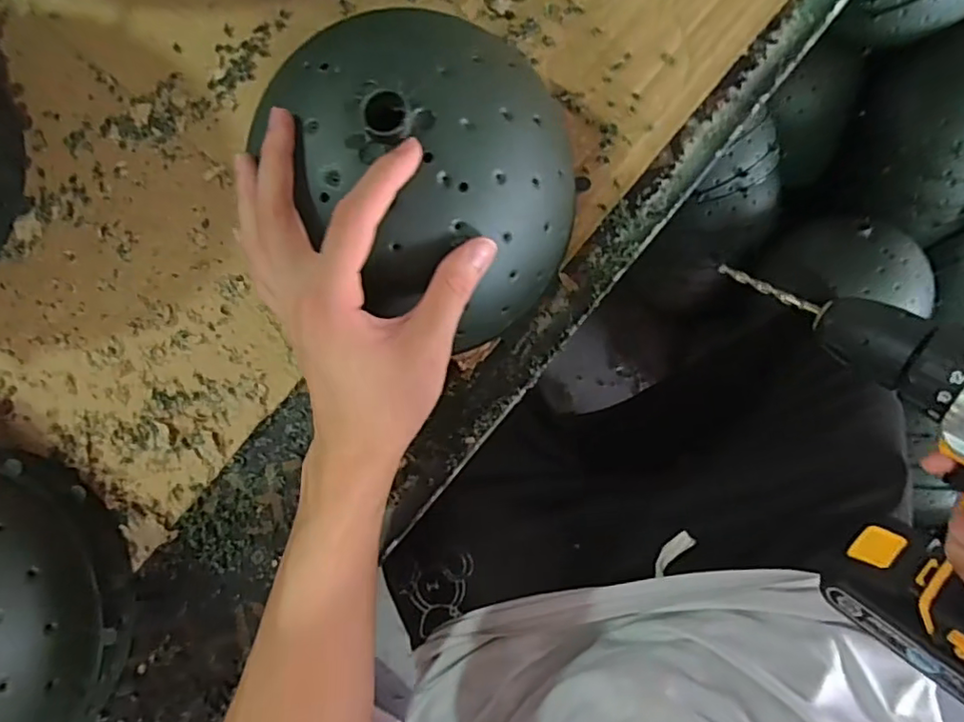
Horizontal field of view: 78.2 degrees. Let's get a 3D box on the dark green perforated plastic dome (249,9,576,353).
[{"bbox_3d":[-0.028,-0.104,0.330,0.171,0.104,0.148,29,87,2],"label":"dark green perforated plastic dome"}]

